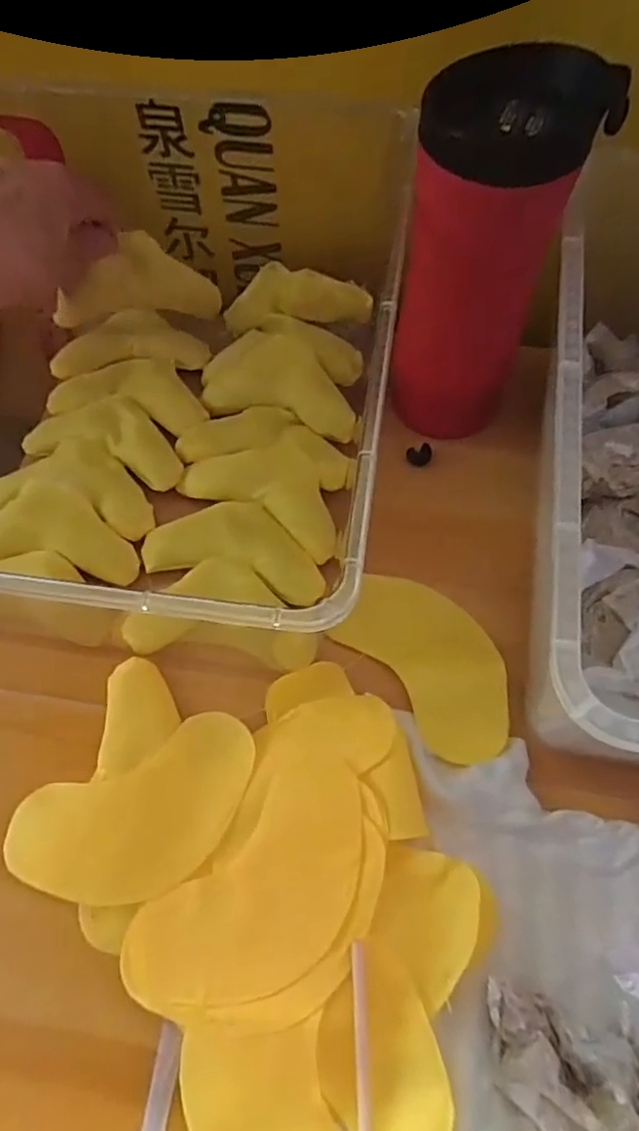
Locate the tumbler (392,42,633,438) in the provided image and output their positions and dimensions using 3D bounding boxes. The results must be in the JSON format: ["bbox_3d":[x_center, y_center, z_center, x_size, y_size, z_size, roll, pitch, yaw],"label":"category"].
[{"bbox_3d":[0.083,-0.153,0.331,0.076,0.176,0.066,15,66,9],"label":"tumbler"}]

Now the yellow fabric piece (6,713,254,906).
[{"bbox_3d":[-0.087,0.124,0.306,0.120,0.004,0.067,-24,66,-10],"label":"yellow fabric piece"}]

